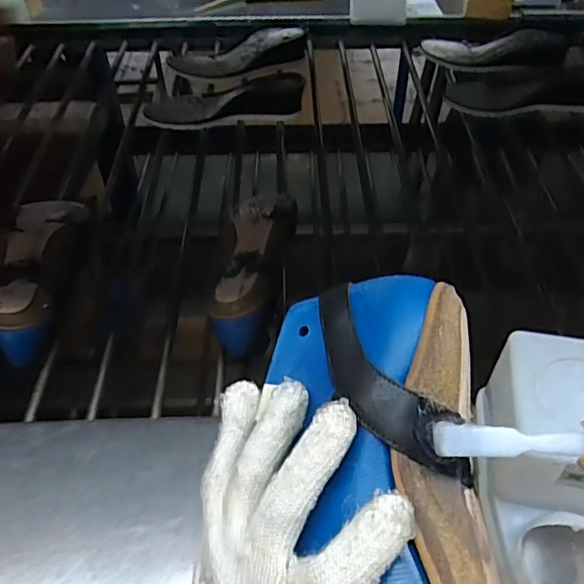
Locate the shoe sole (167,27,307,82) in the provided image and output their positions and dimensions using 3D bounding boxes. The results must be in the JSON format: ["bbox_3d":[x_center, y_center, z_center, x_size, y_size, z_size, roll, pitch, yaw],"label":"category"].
[{"bbox_3d":[-0.102,-0.457,1.062,0.258,0.054,0.069,-17,49,-13],"label":"shoe sole"}]

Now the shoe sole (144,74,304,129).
[{"bbox_3d":[-0.116,-0.331,0.954,0.267,0.056,0.089,-10,47,-7],"label":"shoe sole"}]

